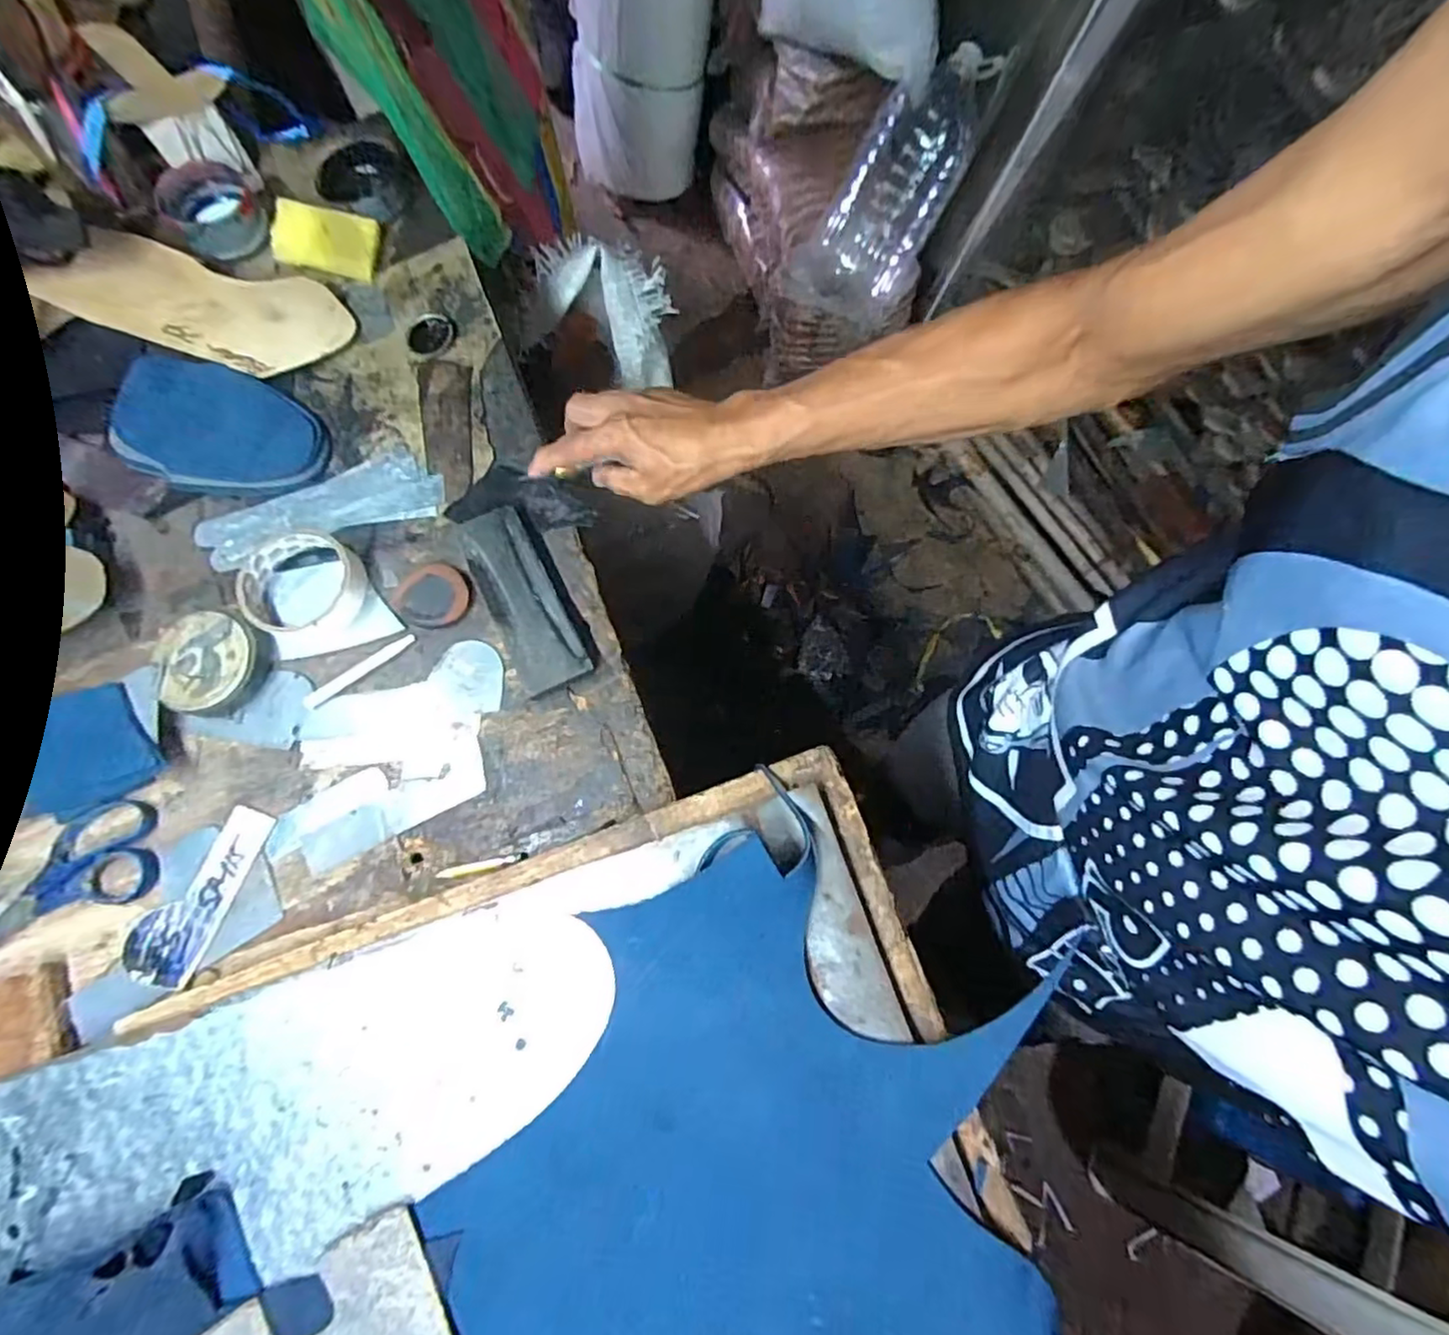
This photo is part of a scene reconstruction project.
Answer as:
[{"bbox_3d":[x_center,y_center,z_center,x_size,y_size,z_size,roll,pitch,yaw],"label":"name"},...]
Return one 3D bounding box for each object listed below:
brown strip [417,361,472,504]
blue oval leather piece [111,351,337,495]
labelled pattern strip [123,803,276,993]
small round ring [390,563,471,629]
[{"bbox_3d":[-0.240,-0.207,0.568,0.047,0.007,0.133,-10,76,8],"label":"brown strip"},{"bbox_3d":[-0.417,-0.199,0.548,0.149,0.007,0.106,1,86,-15],"label":"blue oval leather piece"},{"bbox_3d":[-0.370,0.157,0.461,0.058,0.004,0.125,17,75,12],"label":"labelled pattern strip"},{"bbox_3d":[-0.225,-0.057,0.503,0.055,0.010,0.051,0,75,-2],"label":"small round ring"}]

